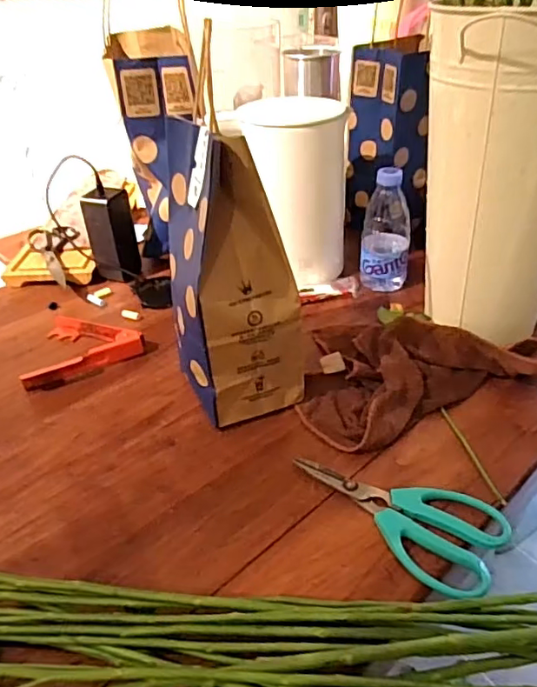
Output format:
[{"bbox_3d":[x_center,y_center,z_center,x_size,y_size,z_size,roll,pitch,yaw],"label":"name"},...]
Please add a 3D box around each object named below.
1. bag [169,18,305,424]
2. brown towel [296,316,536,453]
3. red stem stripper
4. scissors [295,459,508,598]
[{"bbox_3d":[-0.038,-0.060,0.524,0.116,0.272,0.137,-11,36,-11],"label":"bag"},{"bbox_3d":[0.153,0.014,0.604,0.271,0.040,0.201,-13,38,-15],"label":"brown towel"},{"bbox_3d":[-0.238,-0.002,0.680,0.139,0.031,0.134,-18,40,-21],"label":"red stem stripper"},{"bbox_3d":[0.100,0.140,0.450,0.174,0.012,0.080,19,41,25],"label":"scissors"}]

